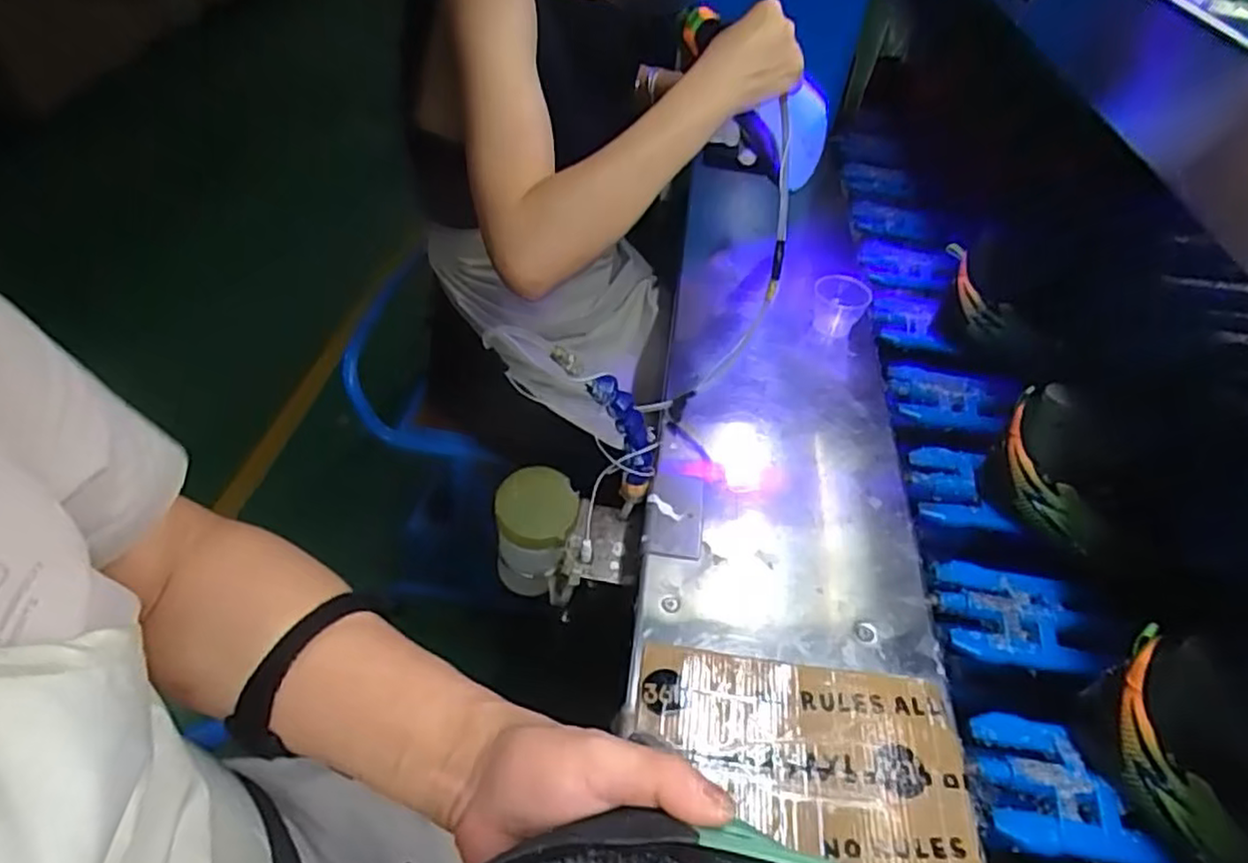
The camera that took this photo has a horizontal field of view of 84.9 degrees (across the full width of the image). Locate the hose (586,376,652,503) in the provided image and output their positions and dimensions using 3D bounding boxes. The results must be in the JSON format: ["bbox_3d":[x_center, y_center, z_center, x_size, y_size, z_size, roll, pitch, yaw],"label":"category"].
[{"bbox_3d":[-0.001,0.003,0.581,0.056,0.112,0.020,13,46,7],"label":"hose"}]

